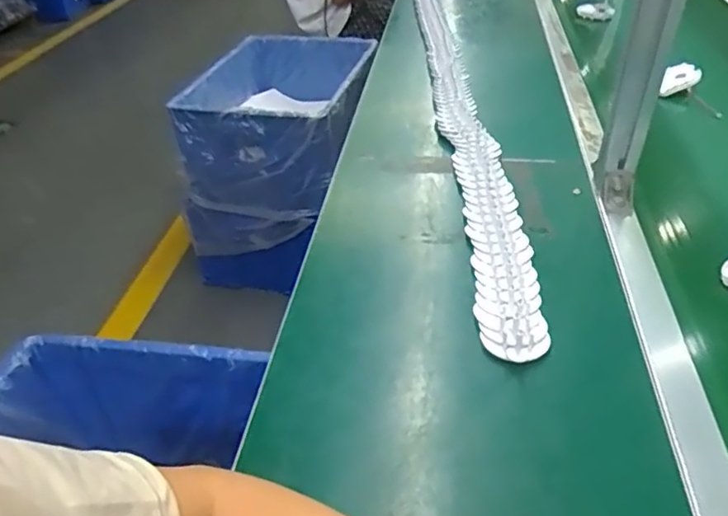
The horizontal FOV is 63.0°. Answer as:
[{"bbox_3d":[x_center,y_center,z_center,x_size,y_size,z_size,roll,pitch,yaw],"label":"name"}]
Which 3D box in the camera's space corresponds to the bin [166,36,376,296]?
[{"bbox_3d":[-0.216,-0.283,1.719,0.450,0.528,0.529,5,39,10],"label":"bin"}]

